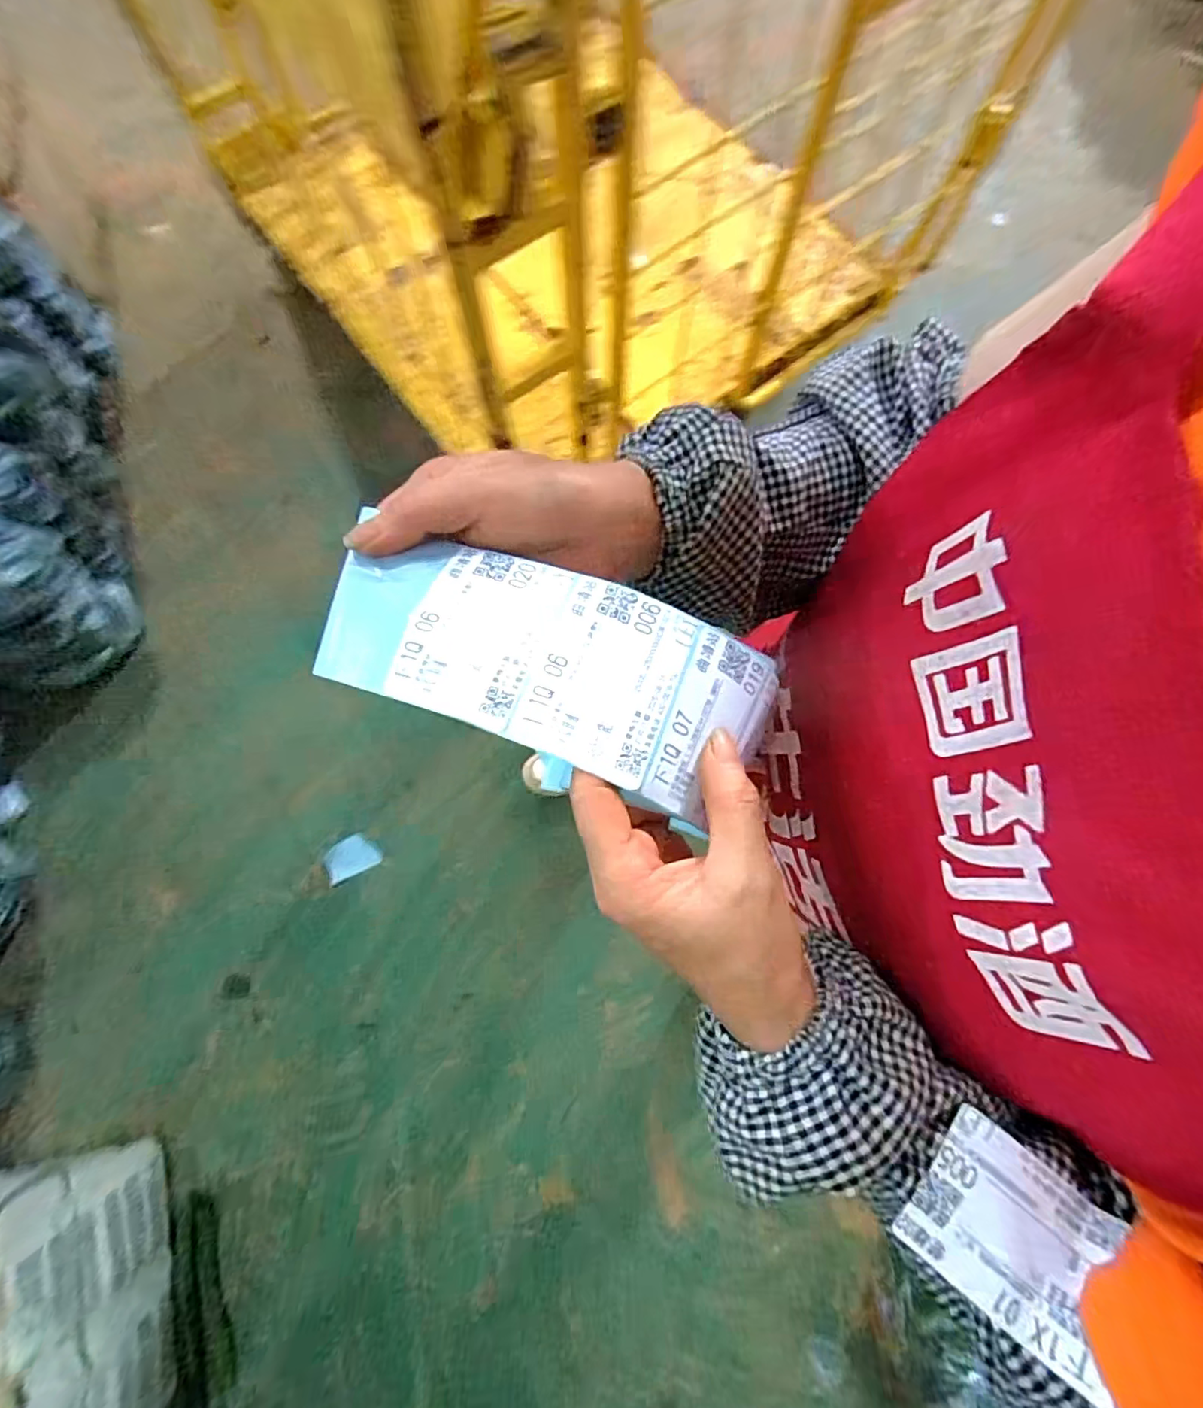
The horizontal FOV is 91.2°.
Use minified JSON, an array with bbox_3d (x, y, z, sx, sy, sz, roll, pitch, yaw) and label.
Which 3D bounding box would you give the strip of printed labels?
[{"bbox_3d":[-0.021,-0.012,0.224,0.173,0.033,0.077,17,79,1],"label":"strip of printed labels"}]

